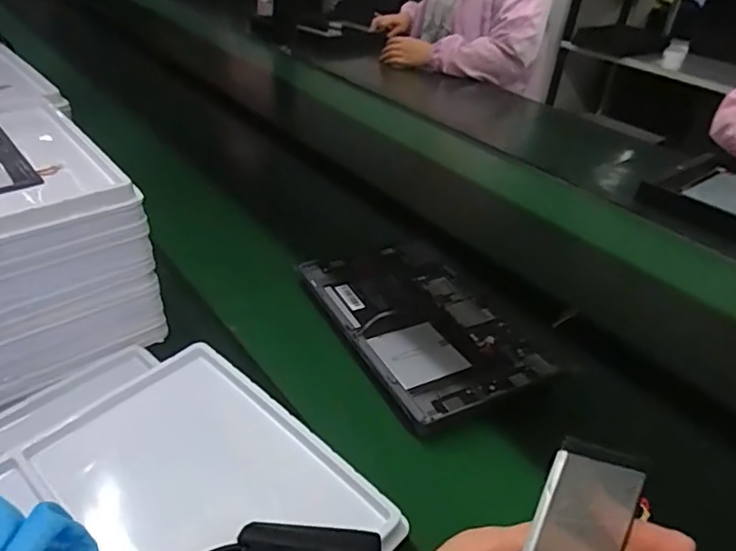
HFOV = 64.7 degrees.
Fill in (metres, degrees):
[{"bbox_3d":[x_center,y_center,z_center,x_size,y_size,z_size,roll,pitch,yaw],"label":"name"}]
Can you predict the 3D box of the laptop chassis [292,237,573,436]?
[{"bbox_3d":[0.058,0.039,0.590,0.173,0.018,0.249,-15,39,-28],"label":"laptop chassis"}]

